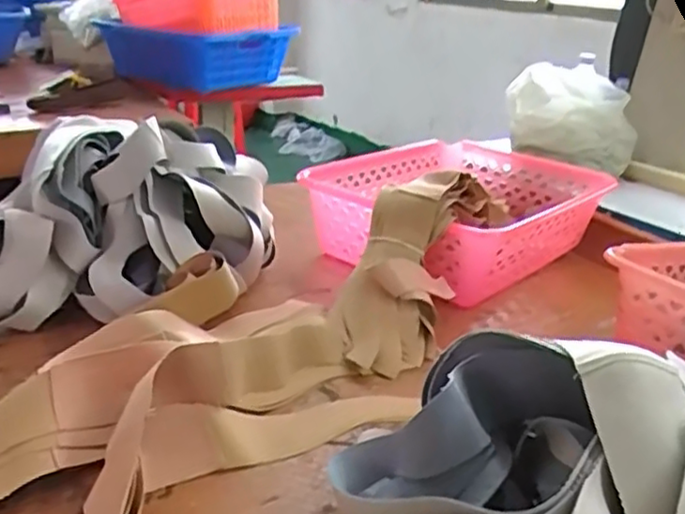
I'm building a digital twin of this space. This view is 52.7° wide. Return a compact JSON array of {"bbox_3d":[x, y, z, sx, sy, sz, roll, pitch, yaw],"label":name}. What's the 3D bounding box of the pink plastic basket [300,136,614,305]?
[{"bbox_3d":[0.179,-0.071,1.025,0.302,0.115,0.410,23,30,39],"label":"pink plastic basket"}]

